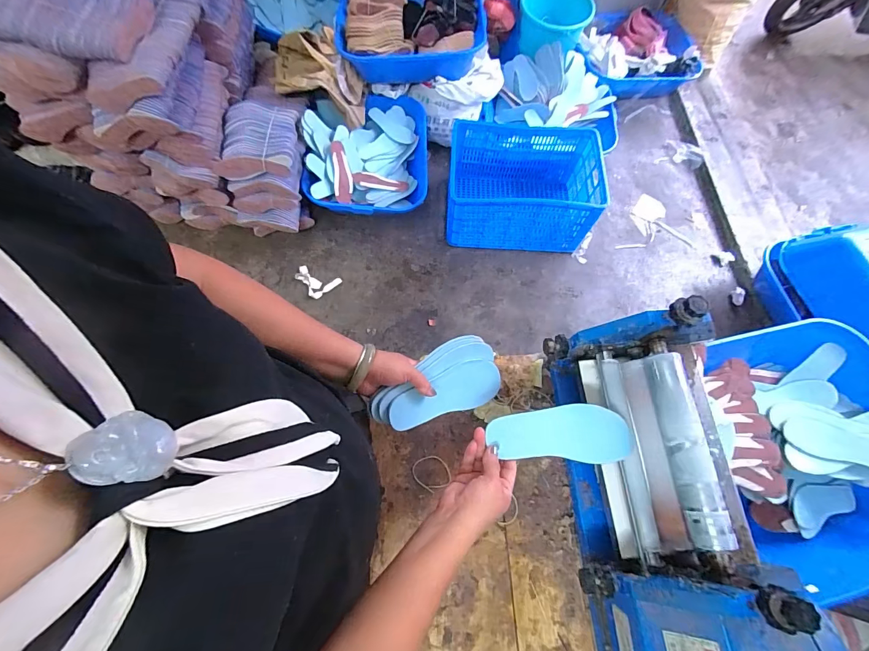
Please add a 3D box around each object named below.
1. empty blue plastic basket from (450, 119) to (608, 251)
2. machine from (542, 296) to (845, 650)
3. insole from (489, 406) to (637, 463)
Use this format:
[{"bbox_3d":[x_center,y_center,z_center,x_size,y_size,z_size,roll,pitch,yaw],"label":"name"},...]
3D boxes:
[{"bbox_3d":[0.377,-0.576,1.588,0.625,0.281,0.430,4,69,-1],"label":"empty blue plastic basket"},{"bbox_3d":[0.333,0.312,0.520,0.239,0.219,0.633,-2,69,-3],"label":"machine"},{"bbox_3d":[0.184,0.156,0.537,0.221,0.006,0.077,3,69,-12],"label":"insole"}]

